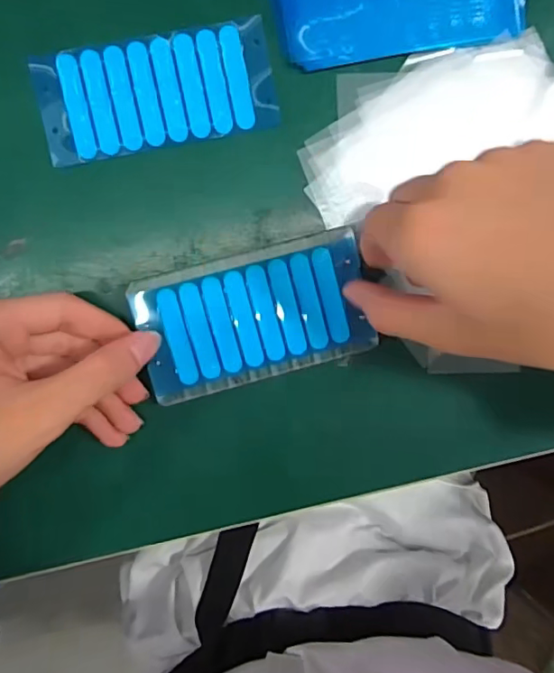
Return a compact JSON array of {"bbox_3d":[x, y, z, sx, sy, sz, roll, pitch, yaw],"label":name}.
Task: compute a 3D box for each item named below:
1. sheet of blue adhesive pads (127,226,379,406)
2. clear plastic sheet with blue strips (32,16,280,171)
[{"bbox_3d":[-0.012,-0.010,0.277,0.119,0.004,0.065,-14,96,-3],"label":"sheet of blue adhesive pads"},{"bbox_3d":[-0.061,-0.124,0.269,0.116,0.006,0.052,-12,96,-3],"label":"clear plastic sheet with blue strips"}]

